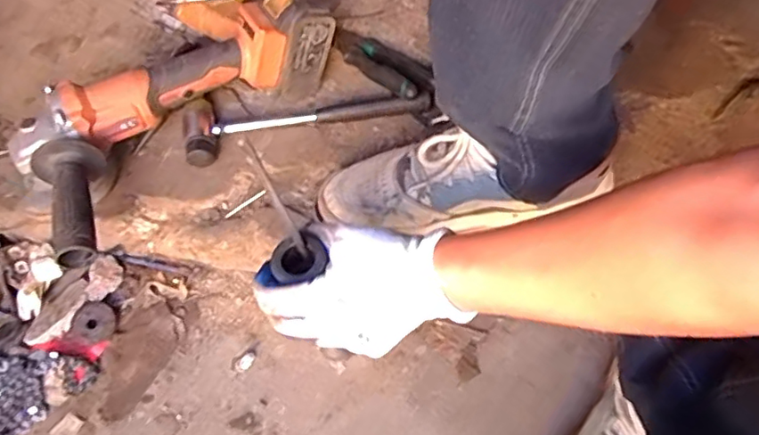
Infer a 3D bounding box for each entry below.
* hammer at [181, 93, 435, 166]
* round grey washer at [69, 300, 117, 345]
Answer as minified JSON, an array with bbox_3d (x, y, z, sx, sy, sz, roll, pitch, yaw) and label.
[{"bbox_3d":[-0.085,-0.119,0.641,0.267,0.038,0.074,-15,59,-6],"label":"hammer"},{"bbox_3d":[-0.300,0.110,0.607,0.043,0.007,0.043,2,74,-7],"label":"round grey washer"}]

